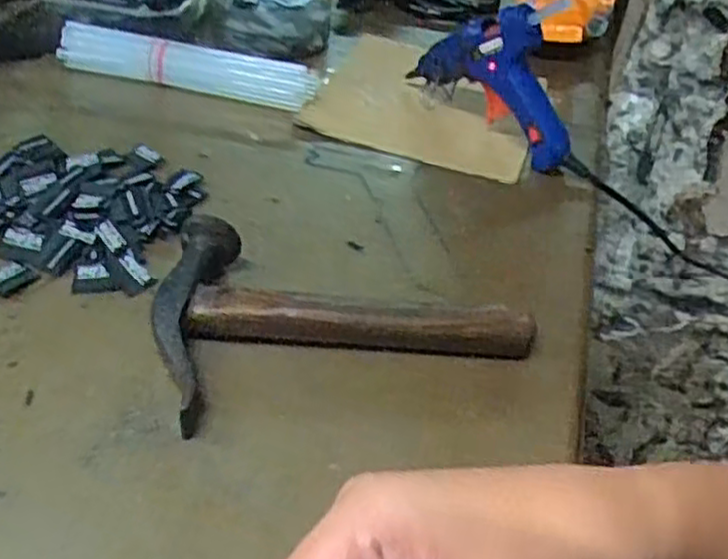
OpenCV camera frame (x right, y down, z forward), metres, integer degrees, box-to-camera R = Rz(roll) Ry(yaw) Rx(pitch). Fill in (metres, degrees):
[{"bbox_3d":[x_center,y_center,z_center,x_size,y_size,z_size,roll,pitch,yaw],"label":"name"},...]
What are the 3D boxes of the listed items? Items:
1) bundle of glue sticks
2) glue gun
[{"bbox_3d":[-0.131,-0.158,0.558,0.189,0.029,0.022,11,41,4],"label":"bundle of glue sticks"},{"bbox_3d":[0.094,-0.142,0.518,0.031,0.092,0.132,-29,53,-34],"label":"glue gun"}]

